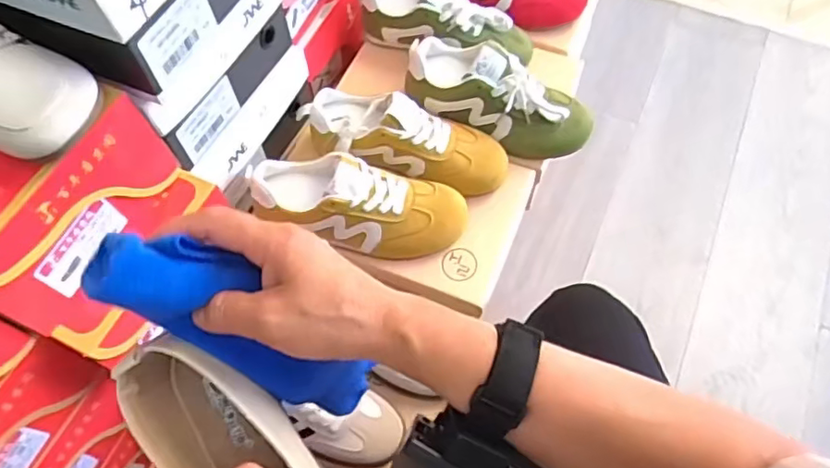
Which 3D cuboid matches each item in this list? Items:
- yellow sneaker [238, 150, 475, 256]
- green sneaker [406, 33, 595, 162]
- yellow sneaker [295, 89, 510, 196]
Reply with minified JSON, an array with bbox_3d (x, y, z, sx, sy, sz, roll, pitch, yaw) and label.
[{"bbox_3d":[-0.058,-0.033,0.628,0.231,0.077,0.077,12,63,-7],"label":"yellow sneaker"},{"bbox_3d":[0.096,-0.166,0.692,0.221,0.088,0.080,25,66,14],"label":"green sneaker"},{"bbox_3d":[-0.012,-0.115,0.666,0.231,0.079,0.082,15,64,10],"label":"yellow sneaker"}]

